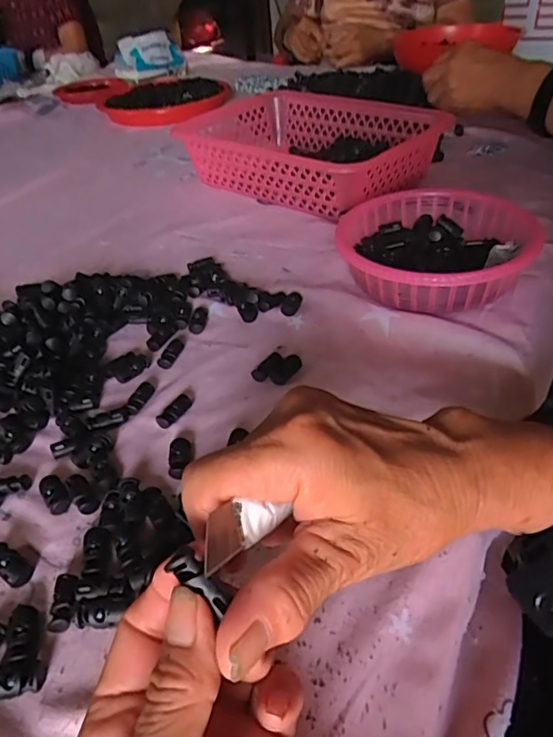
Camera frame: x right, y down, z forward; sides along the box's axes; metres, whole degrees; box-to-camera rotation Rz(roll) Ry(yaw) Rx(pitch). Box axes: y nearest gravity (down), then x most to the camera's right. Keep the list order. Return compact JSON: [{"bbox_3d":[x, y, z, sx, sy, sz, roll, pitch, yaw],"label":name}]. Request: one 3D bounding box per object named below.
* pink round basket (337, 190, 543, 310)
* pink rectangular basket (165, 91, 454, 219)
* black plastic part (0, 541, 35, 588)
[{"bbox_3d":[0.139,-0.107,0.488,0.162,0.053,0.170,-3,40,2],"label":"pink round basket"},{"bbox_3d":[0.029,-0.269,0.676,0.296,0.085,0.197,26,49,31],"label":"pink rectangular basket"},{"bbox_3d":[-0.148,0.108,0.301,0.029,0.008,0.015,23,47,29],"label":"black plastic part"}]

